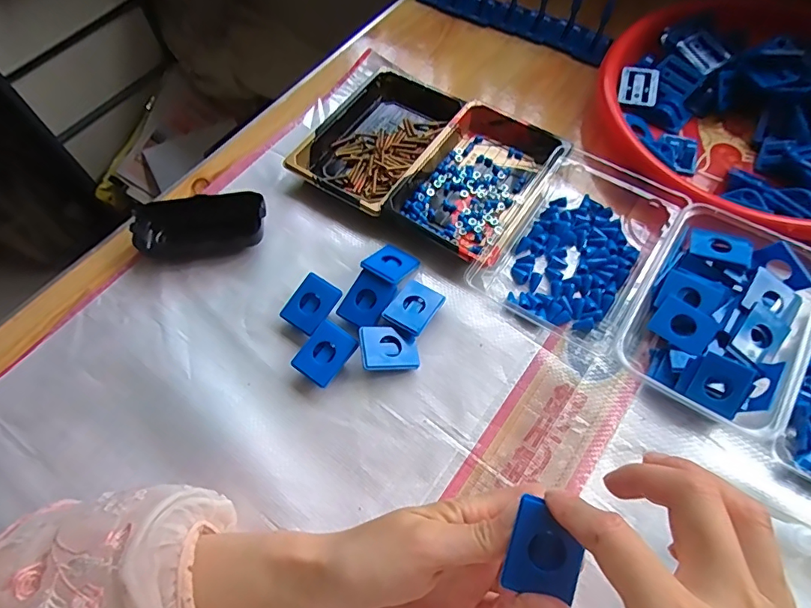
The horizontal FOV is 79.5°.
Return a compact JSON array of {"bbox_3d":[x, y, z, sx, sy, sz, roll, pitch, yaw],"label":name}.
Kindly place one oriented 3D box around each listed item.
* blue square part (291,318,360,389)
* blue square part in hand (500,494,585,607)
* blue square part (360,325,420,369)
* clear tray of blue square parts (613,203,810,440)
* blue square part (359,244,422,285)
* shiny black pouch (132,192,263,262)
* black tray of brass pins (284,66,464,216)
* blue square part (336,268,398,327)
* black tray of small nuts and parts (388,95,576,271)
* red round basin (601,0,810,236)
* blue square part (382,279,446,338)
[{"bbox_3d":[-0.061,0.040,0.378,0.035,0.016,0.044,33,68,18],"label":"blue square part"},{"bbox_3d":[0.067,0.117,0.231,0.032,0.004,0.040,14,82,12],"label":"blue square part in hand"},{"bbox_3d":[-0.012,0.034,0.373,0.045,0.005,0.035,0,66,-19],"label":"blue square part"},{"bbox_3d":[0.233,0.008,0.364,0.107,0.036,0.156,28,66,16],"label":"clear tray of blue square parts"},{"bbox_3d":[-0.011,-0.034,0.404,0.034,0.004,0.043,33,44,15],"label":"blue square part"},{"bbox_3d":[-0.179,-0.068,0.430,0.114,0.024,0.052,-5,62,0],"label":"shiny black pouch"},{"bbox_3d":[-0.025,-0.164,0.476,0.108,0.022,0.165,30,67,17],"label":"black tray of brass pins"},{"bbox_3d":[-0.031,-0.002,0.393,0.034,0.004,0.042,30,89,14],"label":"blue square part"},{"bbox_3d":[0.067,-0.113,0.444,0.107,0.028,0.161,31,67,17],"label":"black tray of small nuts and parts"},{"bbox_3d":[0.333,-0.188,0.455,0.281,0.053,0.289,-41,68,-18],"label":"red round basin"},{"bbox_3d":[0.008,0.004,0.391,0.033,0.017,0.046,36,69,19],"label":"blue square part"}]

